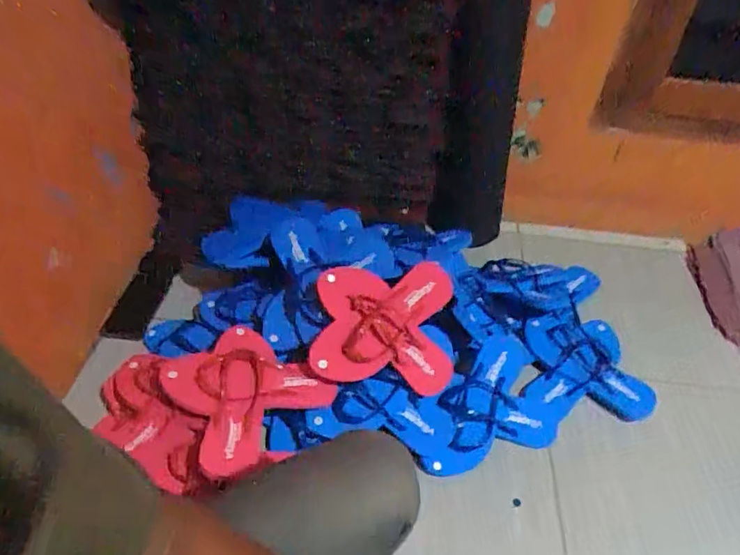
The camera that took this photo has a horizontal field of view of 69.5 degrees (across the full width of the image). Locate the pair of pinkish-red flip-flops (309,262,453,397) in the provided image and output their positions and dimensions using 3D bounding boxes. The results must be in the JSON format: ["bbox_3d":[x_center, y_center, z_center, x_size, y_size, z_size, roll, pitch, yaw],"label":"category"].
[{"bbox_3d":[0.020,0.075,0.829,0.217,0.197,0.055,3,-1,-18],"label":"pair of pinkish-red flip-flops"}]

